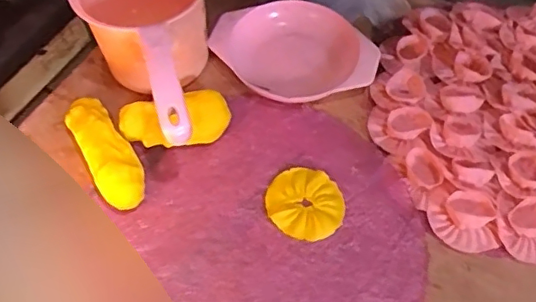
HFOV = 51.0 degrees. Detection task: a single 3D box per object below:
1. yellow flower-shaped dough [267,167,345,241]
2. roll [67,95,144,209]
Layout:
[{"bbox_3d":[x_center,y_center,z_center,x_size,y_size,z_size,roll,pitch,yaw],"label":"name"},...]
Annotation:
[{"bbox_3d":[0.038,0.052,0.563,0.074,0.006,0.075,-2,59,4],"label":"yellow flower-shaped dough"},{"bbox_3d":[-0.168,0.000,0.582,0.048,0.048,0.140,-28,61,-12],"label":"roll"}]

